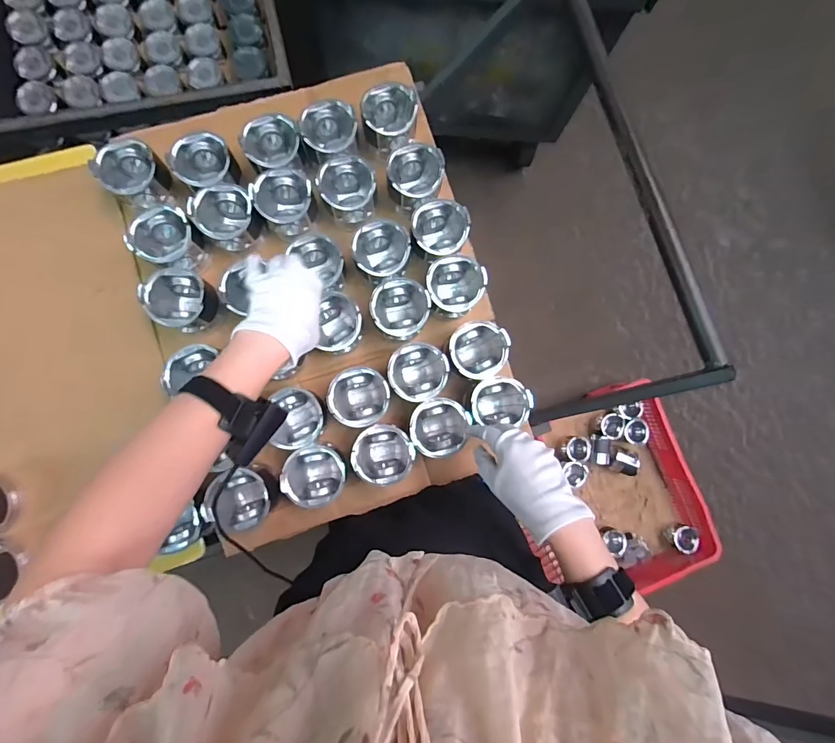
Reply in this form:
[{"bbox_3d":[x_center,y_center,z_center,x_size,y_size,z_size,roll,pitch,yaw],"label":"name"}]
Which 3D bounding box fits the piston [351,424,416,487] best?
[{"bbox_3d":[-0.049,0.117,0.610,0.077,0.081,0.081,0,85,-4],"label":"piston"}]

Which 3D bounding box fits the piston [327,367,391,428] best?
[{"bbox_3d":[-0.083,0.037,0.605,0.081,0.067,0.079,0,85,-4],"label":"piston"}]

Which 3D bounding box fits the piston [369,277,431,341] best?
[{"bbox_3d":[-0.026,-0.091,0.615,0.081,0.067,0.084,0,85,-4],"label":"piston"}]

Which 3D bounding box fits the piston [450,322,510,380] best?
[{"bbox_3d":[0.085,-0.028,0.622,0.081,0.066,0.080,0,85,-4],"label":"piston"}]

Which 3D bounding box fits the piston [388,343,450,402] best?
[{"bbox_3d":[0.000,0.002,0.607,0.085,0.061,0.082,-8,85,-5],"label":"piston"}]

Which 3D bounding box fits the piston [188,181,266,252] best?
[{"bbox_3d":[-0.277,-0.225,0.615,0.083,0.066,0.079,0,85,-4],"label":"piston"}]

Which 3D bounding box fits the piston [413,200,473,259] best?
[{"bbox_3d":[0.031,-0.207,0.620,0.080,0.064,0.084,0,85,-4],"label":"piston"}]

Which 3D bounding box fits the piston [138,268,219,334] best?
[{"bbox_3d":[-0.334,-0.101,0.600,0.088,0.062,0.078,38,83,0],"label":"piston"}]

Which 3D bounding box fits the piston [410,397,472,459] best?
[{"bbox_3d":[0.029,0.080,0.605,0.080,0.067,0.079,0,85,-4],"label":"piston"}]

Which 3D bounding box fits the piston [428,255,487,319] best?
[{"bbox_3d":[0.054,-0.125,0.622,0.085,0.068,0.083,0,85,-4],"label":"piston"}]

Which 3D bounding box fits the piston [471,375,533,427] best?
[{"bbox_3d":[0.118,0.047,0.619,0.083,0.069,0.076,2,85,-4],"label":"piston"}]

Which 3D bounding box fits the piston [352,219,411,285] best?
[{"bbox_3d":[-0.053,-0.172,0.619,0.079,0.070,0.085,0,85,-4],"label":"piston"}]

